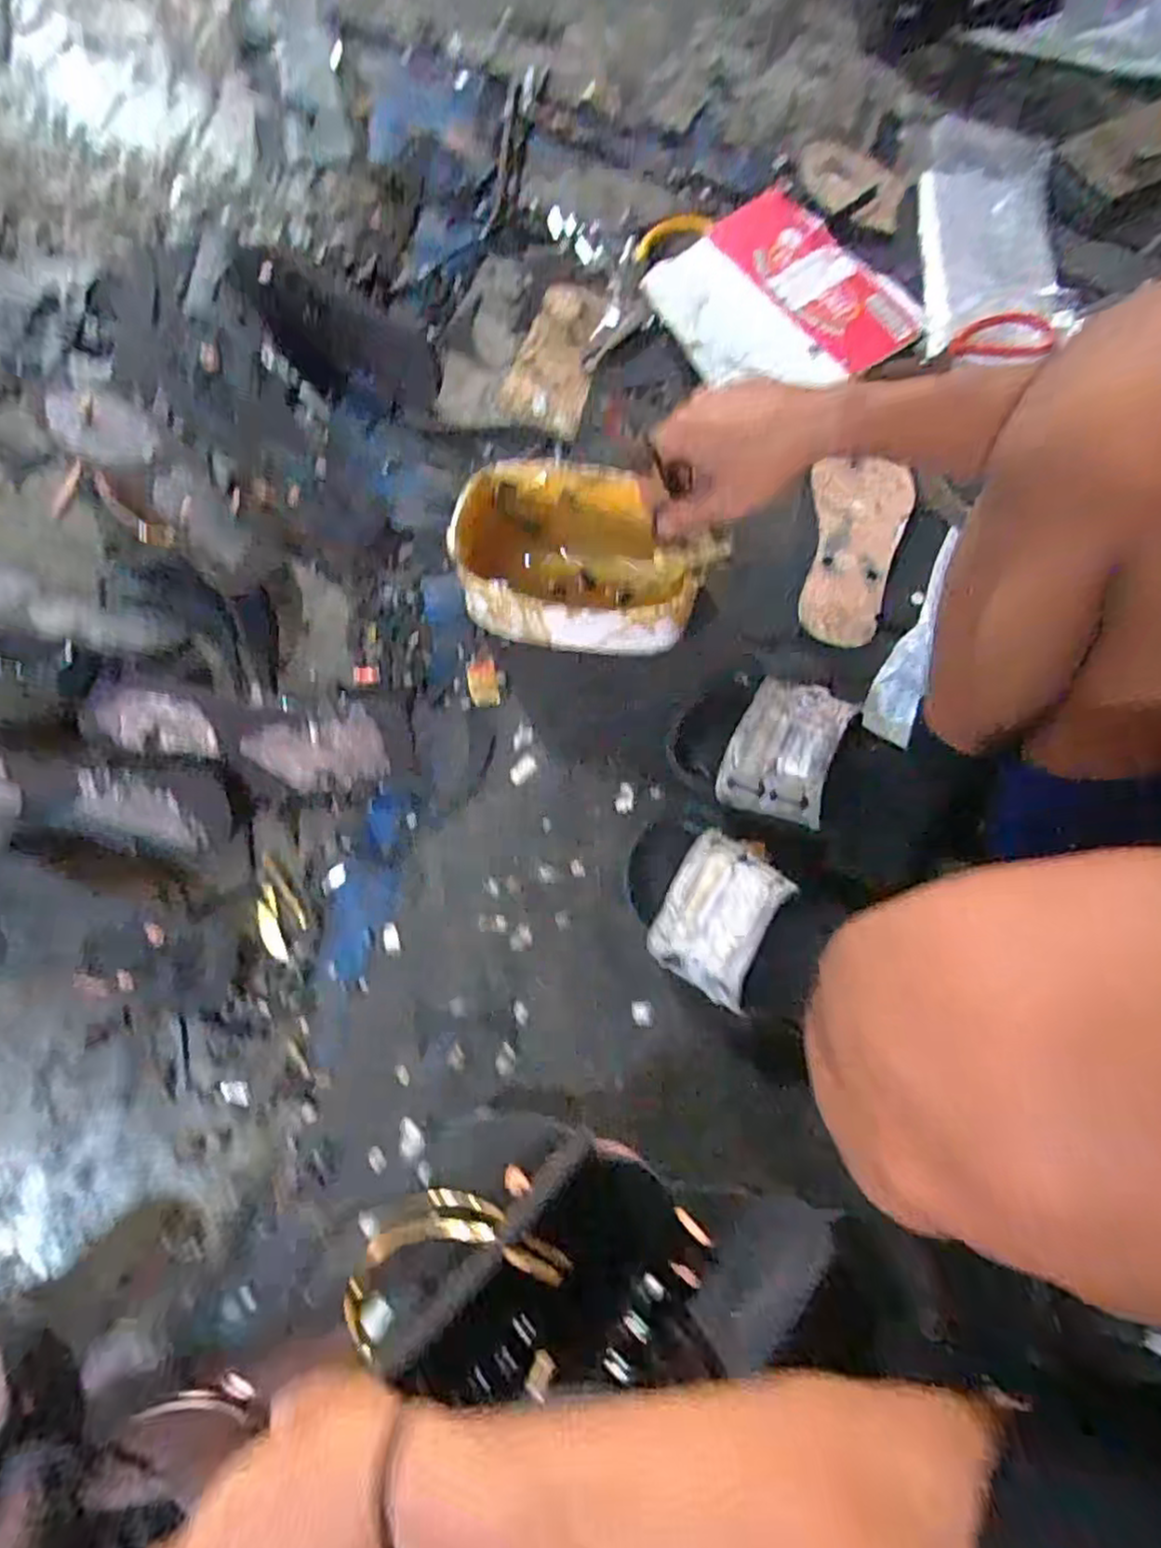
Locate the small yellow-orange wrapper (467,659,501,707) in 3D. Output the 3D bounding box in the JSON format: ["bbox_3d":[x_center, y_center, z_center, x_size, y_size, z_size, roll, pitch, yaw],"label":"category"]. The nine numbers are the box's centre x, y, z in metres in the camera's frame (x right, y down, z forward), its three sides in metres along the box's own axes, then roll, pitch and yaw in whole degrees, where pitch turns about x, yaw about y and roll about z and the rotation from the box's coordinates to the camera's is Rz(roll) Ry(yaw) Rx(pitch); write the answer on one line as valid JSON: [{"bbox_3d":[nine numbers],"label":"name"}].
[{"bbox_3d":[-0.085,-0.080,0.616,0.026,0.004,0.042,-9,78,-3],"label":"small yellow-orange wrapper"}]

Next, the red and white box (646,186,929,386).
[{"bbox_3d":[0.194,-0.473,0.705,0.204,0.031,0.219,-33,81,-8],"label":"red and white box"}]

